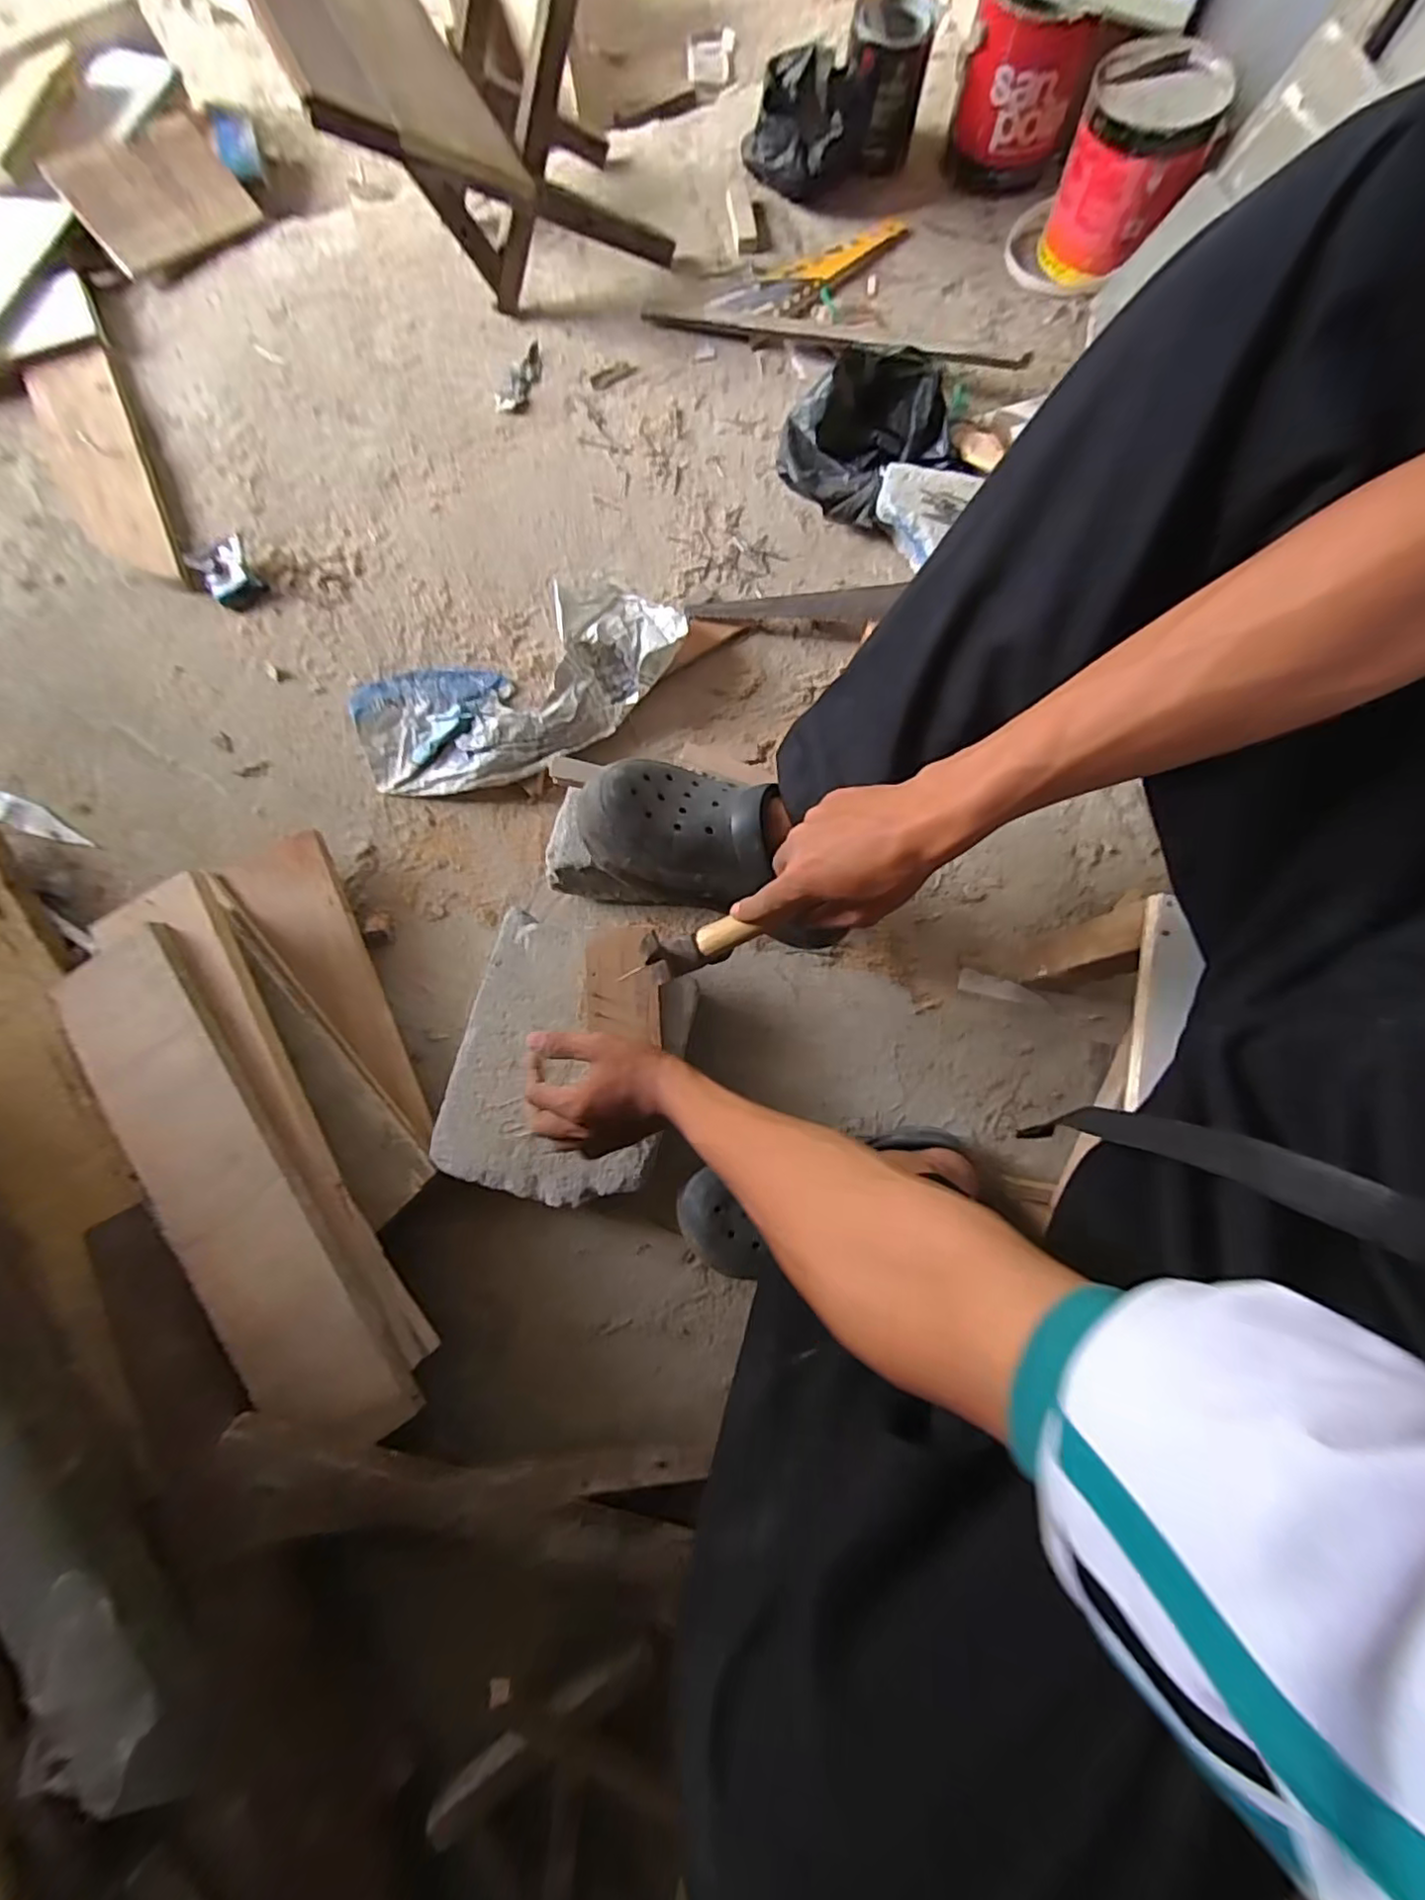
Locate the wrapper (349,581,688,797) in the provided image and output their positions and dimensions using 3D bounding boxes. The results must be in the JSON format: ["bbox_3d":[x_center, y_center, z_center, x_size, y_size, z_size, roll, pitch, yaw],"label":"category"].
[{"bbox_3d":[-0.214,-0.296,0.725,0.368,0.059,0.195,-32,81,-8],"label":"wrapper"}]

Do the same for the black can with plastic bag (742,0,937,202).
[{"bbox_3d":[0.170,-1.124,0.869,0.238,0.142,0.136,-38,82,-8],"label":"black can with plastic bag"}]

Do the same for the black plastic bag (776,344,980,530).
[{"bbox_3d":[0.182,-0.601,0.772,0.170,0.103,0.171,-42,82,-9],"label":"black plastic bag"}]

